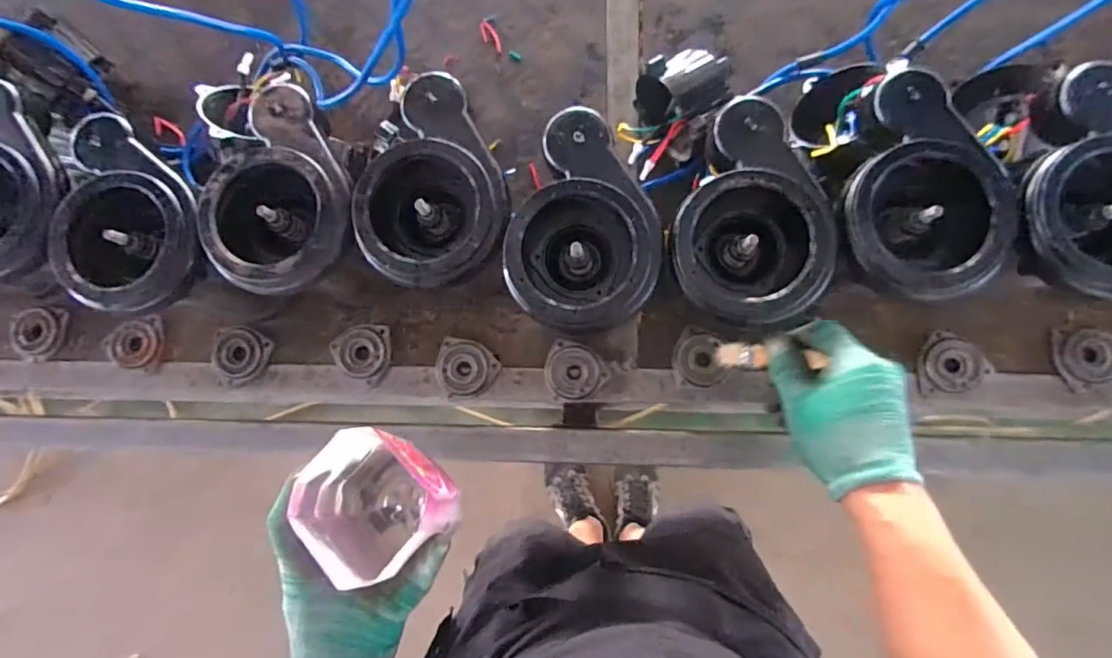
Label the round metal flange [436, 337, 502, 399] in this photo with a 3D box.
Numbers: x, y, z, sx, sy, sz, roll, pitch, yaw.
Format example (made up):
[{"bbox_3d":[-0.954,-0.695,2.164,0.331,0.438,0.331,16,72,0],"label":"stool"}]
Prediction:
[{"bbox_3d":[-0.095,0.041,0.589,0.066,0.015,0.063,0,84,4],"label":"round metal flange"}]

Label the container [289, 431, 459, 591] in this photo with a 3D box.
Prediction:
[{"bbox_3d":[-0.123,0.120,0.384,0.084,0.102,0.088,0,84,4],"label":"container"}]

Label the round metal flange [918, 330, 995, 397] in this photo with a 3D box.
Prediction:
[{"bbox_3d":[0.405,0.034,0.552,0.067,0.015,0.062,0,84,4],"label":"round metal flange"}]

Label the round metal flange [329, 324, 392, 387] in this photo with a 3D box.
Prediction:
[{"bbox_3d":[-0.214,0.026,0.596,0.063,0.024,0.063,0,84,4],"label":"round metal flange"}]

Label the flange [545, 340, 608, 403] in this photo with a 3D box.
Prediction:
[{"bbox_3d":[0.020,0.044,0.584,0.063,0.018,0.063,0,84,4],"label":"flange"}]

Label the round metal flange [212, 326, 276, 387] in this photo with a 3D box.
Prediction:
[{"bbox_3d":[-0.351,0.029,0.617,0.065,0.028,0.068,0,84,4],"label":"round metal flange"}]

